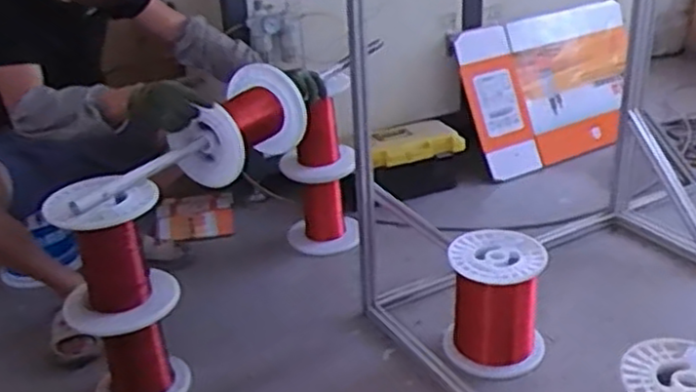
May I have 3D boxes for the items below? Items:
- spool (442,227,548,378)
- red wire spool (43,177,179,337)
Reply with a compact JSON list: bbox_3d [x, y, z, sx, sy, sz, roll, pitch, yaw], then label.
[{"bbox_3d":[0.310,0.221,1.532,0.200,0.238,0.186,-4,27,2],"label":"spool"},{"bbox_3d":[-0.460,0.117,1.411,0.216,0.261,0.228,-2,26,1],"label":"red wire spool"}]

